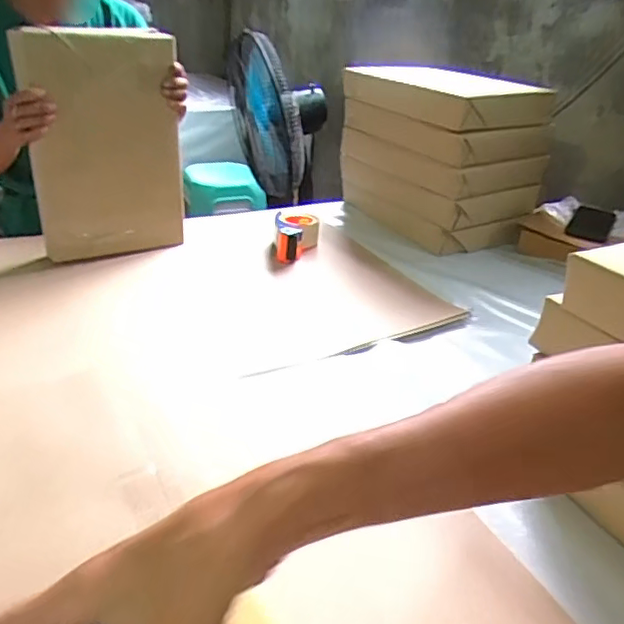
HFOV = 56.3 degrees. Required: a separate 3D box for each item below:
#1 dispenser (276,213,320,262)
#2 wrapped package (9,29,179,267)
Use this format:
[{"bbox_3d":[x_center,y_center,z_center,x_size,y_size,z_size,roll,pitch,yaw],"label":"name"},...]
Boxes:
[{"bbox_3d":[-0.031,-0.150,1.157,0.084,0.060,0.134,4,27,0],"label":"dispenser"},{"bbox_3d":[-0.377,-0.299,1.084,0.259,0.404,0.035,-14,38,-27],"label":"wrapped package"}]

